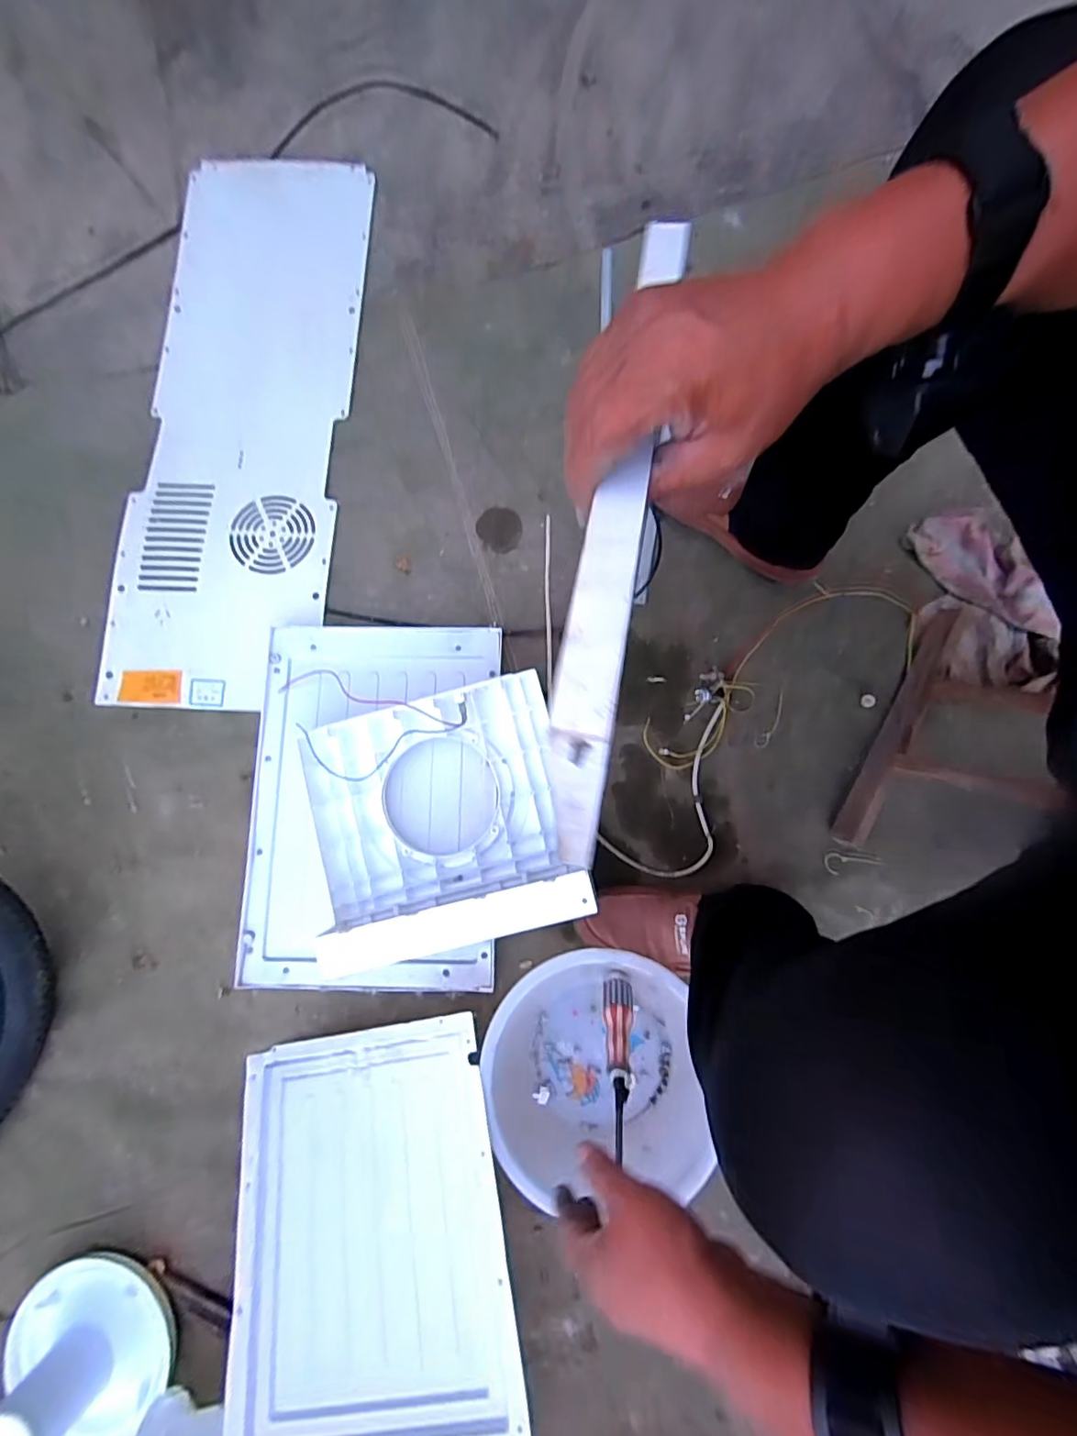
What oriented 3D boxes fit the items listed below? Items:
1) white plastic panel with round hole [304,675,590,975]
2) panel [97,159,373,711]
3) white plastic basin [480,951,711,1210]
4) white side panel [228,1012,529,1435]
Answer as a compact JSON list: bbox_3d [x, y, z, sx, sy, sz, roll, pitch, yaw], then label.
[{"bbox_3d":[-0.121,0.112,0.630,0.313,0.102,0.275,-13,81,-1],"label":"white plastic panel with round hole"},{"bbox_3d":[-0.416,-0.436,0.782,0.292,0.038,0.854,3,81,2],"label":"panel"},{"bbox_3d":[0.055,0.376,0.615,0.222,0.081,0.227,-4,81,0],"label":"white plastic basin"},{"bbox_3d":[-0.179,0.527,0.570,0.288,0.039,0.361,-15,65,7],"label":"white side panel"}]

